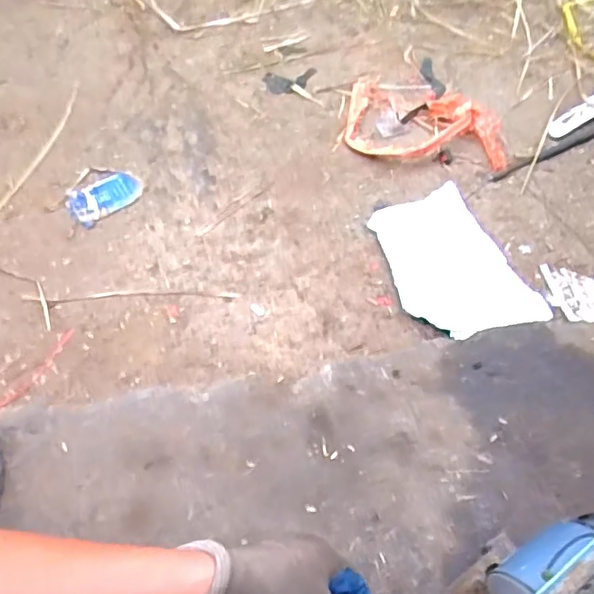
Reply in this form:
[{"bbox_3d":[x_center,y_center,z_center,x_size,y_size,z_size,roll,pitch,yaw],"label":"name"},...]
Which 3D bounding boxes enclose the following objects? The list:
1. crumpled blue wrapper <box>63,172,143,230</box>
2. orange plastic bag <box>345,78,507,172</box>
[{"bbox_3d":[-0.316,-0.167,0.957,0.113,0.014,0.097,-37,69,-15],"label":"crumpled blue wrapper"},{"bbox_3d":[0.213,-0.299,0.979,0.262,0.038,0.187,11,65,7],"label":"orange plastic bag"}]

